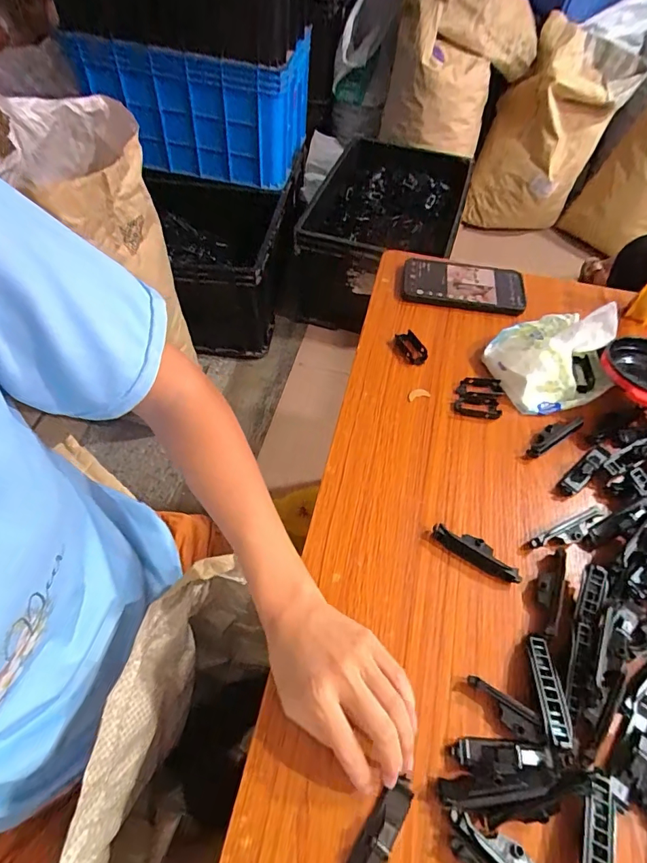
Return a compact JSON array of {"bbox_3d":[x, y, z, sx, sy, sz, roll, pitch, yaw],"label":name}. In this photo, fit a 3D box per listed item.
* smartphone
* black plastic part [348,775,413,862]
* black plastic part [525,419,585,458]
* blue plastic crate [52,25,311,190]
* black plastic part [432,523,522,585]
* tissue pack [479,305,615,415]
[{"bbox_3d":[0.187,-0.200,0.604,0.157,0.013,0.088,9,56,4],"label":"smartphone"},{"bbox_3d":[0.031,0.265,0.285,0.019,0.018,0.074,31,61,18],"label":"black plastic part"},{"bbox_3d":[0.241,0.002,0.470,0.073,0.016,0.020,-30,62,-20],"label":"black plastic part"},{"bbox_3d":[-0.385,-1.020,1.379,0.608,0.317,0.335,9,56,4],"label":"blue plastic crate"},{"bbox_3d":[0.137,0.106,0.399,0.080,0.020,0.018,30,60,17],"label":"black plastic part"},{"bbox_3d":[0.258,-0.092,0.491,0.127,0.085,0.108,-9,57,-8],"label":"tissue pack"}]

